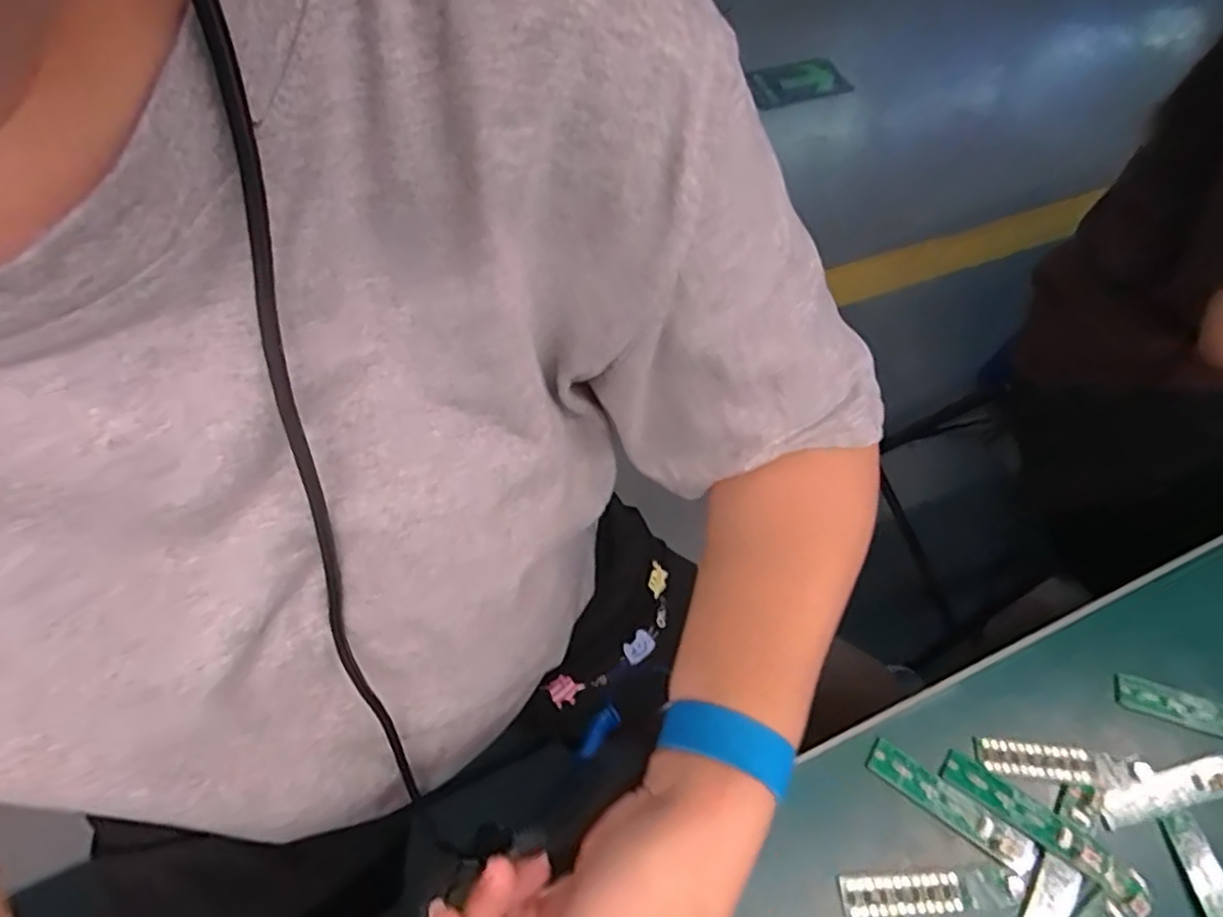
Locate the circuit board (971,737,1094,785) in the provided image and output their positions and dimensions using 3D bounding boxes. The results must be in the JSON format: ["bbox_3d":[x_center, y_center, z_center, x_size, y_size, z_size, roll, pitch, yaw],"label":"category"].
[{"bbox_3d":[0.222,0.159,0.364,0.060,0.004,0.017,8,62,-1],"label":"circuit board"}]

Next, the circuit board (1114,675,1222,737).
[{"bbox_3d":[0.324,0.141,0.383,0.086,0.004,0.019,17,63,3],"label":"circuit board"}]

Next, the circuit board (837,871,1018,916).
[{"bbox_3d":[0.150,0.206,0.329,0.082,0.007,0.018,1,63,-5],"label":"circuit board"}]

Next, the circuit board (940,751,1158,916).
[{"bbox_3d":[0.217,0.186,0.345,0.105,0.006,0.019,37,65,13],"label":"circuit board"}]

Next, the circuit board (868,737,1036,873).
[{"bbox_3d":[0.171,0.176,0.350,0.085,0.004,0.017,35,65,12],"label":"circuit board"}]

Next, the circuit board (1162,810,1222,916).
[{"bbox_3d":[0.295,0.216,0.337,0.018,0.006,0.078,-3,63,-7],"label":"circuit board"}]

